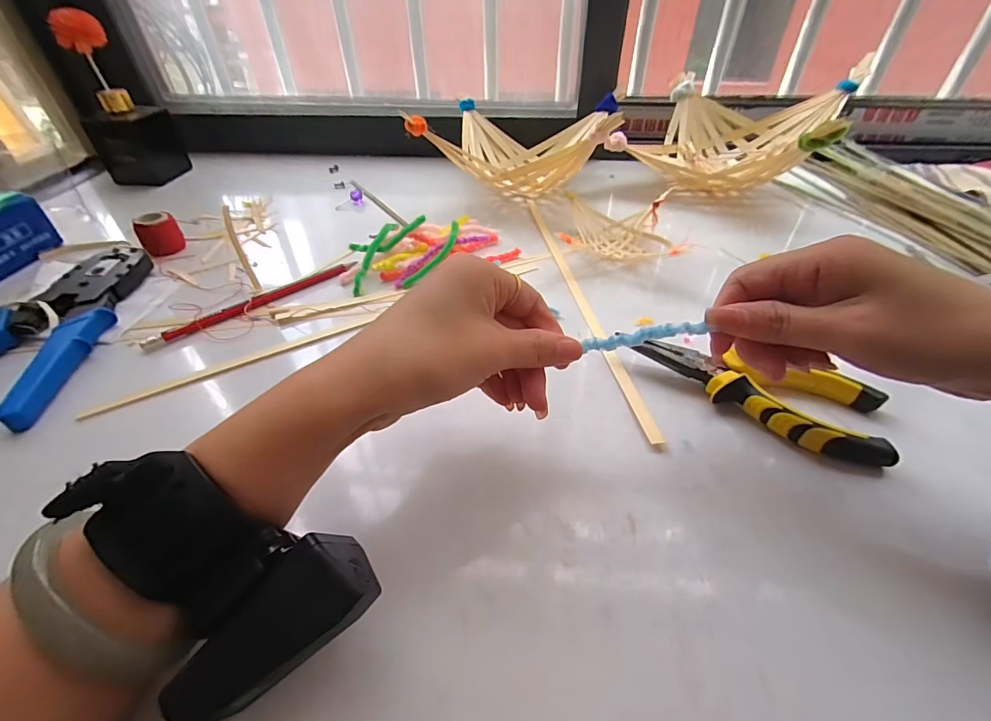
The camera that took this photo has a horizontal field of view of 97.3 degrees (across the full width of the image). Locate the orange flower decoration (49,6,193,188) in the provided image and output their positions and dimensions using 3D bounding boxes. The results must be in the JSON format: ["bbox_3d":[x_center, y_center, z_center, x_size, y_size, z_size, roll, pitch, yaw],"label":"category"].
[{"bbox_3d":[-0.459,-0.306,0.524,0.076,0.173,0.068,1,43,2],"label":"orange flower decoration"}]

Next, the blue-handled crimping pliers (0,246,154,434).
[{"bbox_3d":[-0.337,-0.029,0.333,0.098,0.020,0.193,1,43,1],"label":"blue-handled crimping pliers"}]

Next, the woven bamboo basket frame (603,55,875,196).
[{"bbox_3d":[0.267,-0.254,0.501,0.205,0.100,0.185,28,50,27],"label":"woven bamboo basket frame"}]

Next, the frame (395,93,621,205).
[{"bbox_3d":[0.030,-0.248,0.500,0.201,0.099,0.188,8,44,9],"label":"frame"}]

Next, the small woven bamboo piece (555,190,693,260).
[{"bbox_3d":[0.122,-0.132,0.427,0.109,0.034,0.078,1,43,2],"label":"small woven bamboo piece"}]

